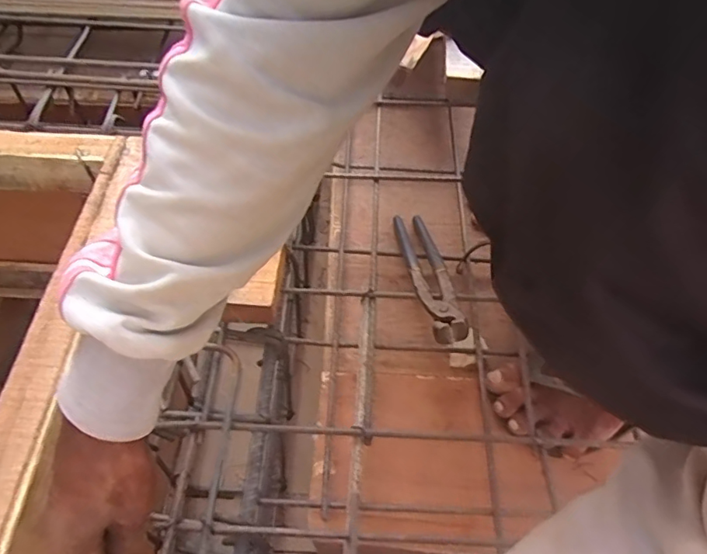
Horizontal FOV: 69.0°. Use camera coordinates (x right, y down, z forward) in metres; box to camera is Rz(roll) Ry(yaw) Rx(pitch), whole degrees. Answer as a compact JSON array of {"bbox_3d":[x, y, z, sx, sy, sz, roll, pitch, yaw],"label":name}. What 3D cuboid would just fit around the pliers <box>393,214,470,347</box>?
[{"bbox_3d":[0.080,-0.009,0.555,0.040,0.022,0.257,-2,31,-3],"label":"pliers"}]

